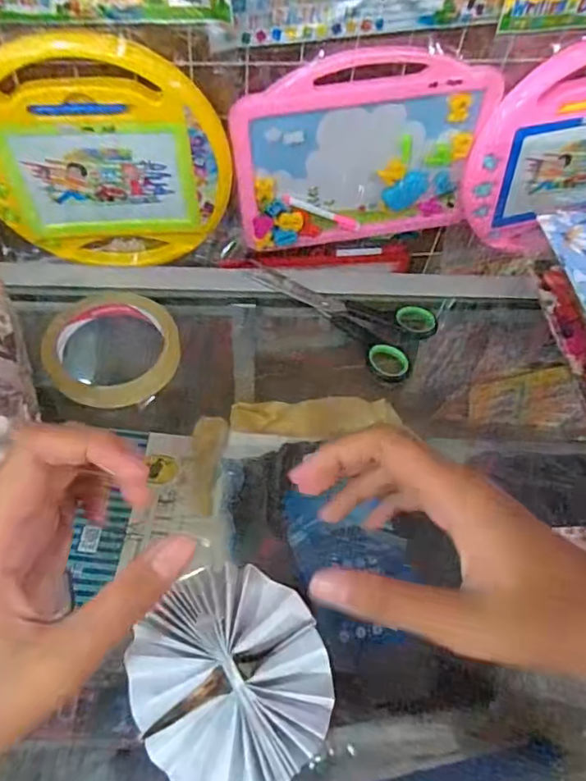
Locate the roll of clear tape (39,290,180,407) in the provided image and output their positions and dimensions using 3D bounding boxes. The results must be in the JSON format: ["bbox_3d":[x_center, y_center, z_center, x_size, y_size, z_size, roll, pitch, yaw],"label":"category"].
[{"bbox_3d":[-0.133,-0.031,0.414,0.093,0.022,0.092,2,57,-2],"label":"roll of clear tape"}]

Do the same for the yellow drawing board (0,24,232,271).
[{"bbox_3d":[-0.217,-0.251,0.644,0.282,0.258,0.039,-4,57,-6],"label":"yellow drawing board"}]

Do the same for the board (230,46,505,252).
[{"bbox_3d":[0.079,-0.279,0.680,0.290,0.233,0.024,-6,57,-7],"label":"board"}]

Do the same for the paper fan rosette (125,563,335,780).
[{"bbox_3d":[-0.032,0.147,0.290,0.097,0.021,0.102,2,57,-2],"label":"paper fan rosette"}]

